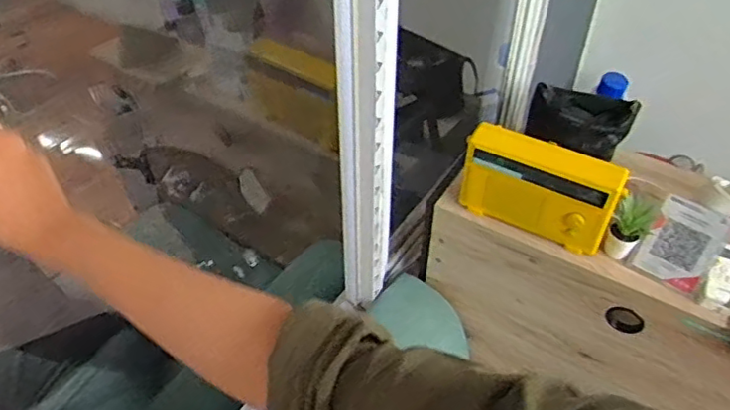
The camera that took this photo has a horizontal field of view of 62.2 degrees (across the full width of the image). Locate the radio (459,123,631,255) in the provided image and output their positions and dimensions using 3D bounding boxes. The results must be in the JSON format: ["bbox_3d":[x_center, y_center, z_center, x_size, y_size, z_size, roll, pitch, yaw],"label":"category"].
[{"bbox_3d":[0.315,-0.031,1.101,0.273,0.171,0.066,21,49,20],"label":"radio"}]

